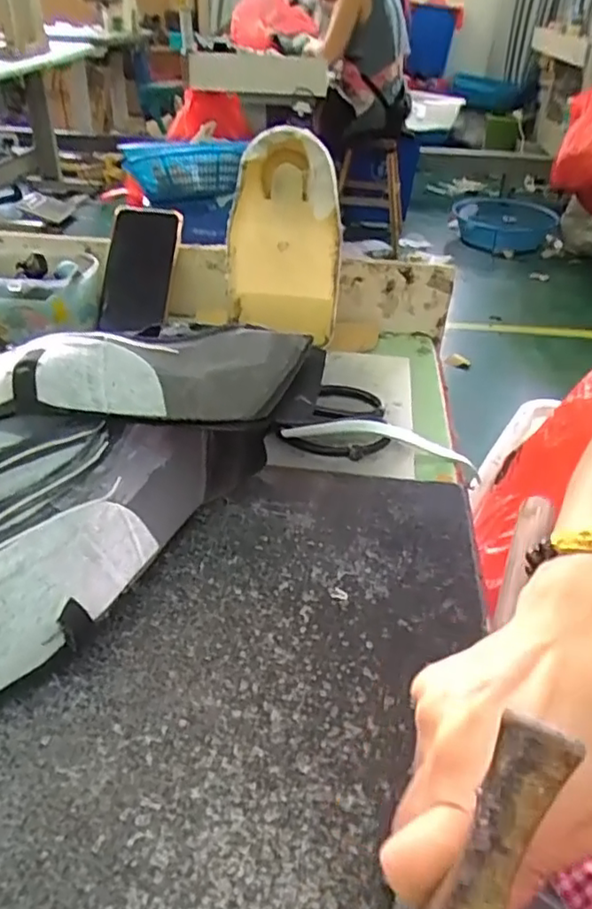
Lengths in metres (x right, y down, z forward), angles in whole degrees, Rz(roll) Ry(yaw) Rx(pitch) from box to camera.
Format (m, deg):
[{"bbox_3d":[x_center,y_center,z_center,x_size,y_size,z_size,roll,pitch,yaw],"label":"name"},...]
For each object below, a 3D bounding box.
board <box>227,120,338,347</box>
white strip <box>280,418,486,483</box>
[{"bbox_3d":[-0.011,-0.191,0.586,0.101,0.194,0.039,9,38,7],"label":"board"},{"bbox_3d":[0.082,-0.010,0.524,0.184,0.034,0.015,11,35,-17],"label":"white strip"}]

